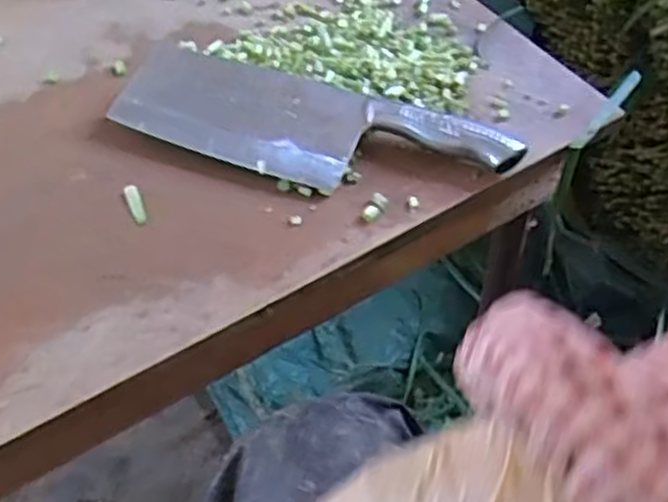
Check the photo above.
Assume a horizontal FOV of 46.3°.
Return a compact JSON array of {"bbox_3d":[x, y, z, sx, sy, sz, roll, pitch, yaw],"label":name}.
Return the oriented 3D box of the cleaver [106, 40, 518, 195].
[{"bbox_3d":[-0.018,-0.089,0.566,0.287,0.029,0.090,17,56,13],"label":"cleaver"}]

